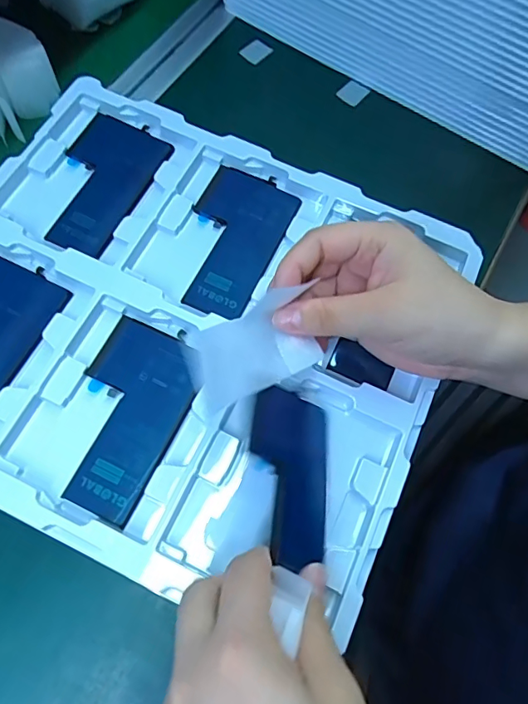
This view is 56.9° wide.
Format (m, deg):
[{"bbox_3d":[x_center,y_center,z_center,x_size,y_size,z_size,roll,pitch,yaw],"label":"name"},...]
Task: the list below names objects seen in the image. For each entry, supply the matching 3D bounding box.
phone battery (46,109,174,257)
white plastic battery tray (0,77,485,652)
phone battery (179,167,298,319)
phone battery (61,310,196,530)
[{"bbox_3d":[-0.116,-0.120,0.341,0.065,0.010,0.113,22,69,7],"label":"phone battery"},{"bbox_3d":[-0.052,-0.020,0.309,0.315,0.026,0.278,25,69,6],"label":"white plastic battery tray"},{"bbox_3d":[-0.024,-0.077,0.331,0.064,0.004,0.112,24,68,7],"label":"phone battery"},{"bbox_3d":[-0.082,0.035,0.284,0.064,0.008,0.108,24,69,8],"label":"phone battery"}]

